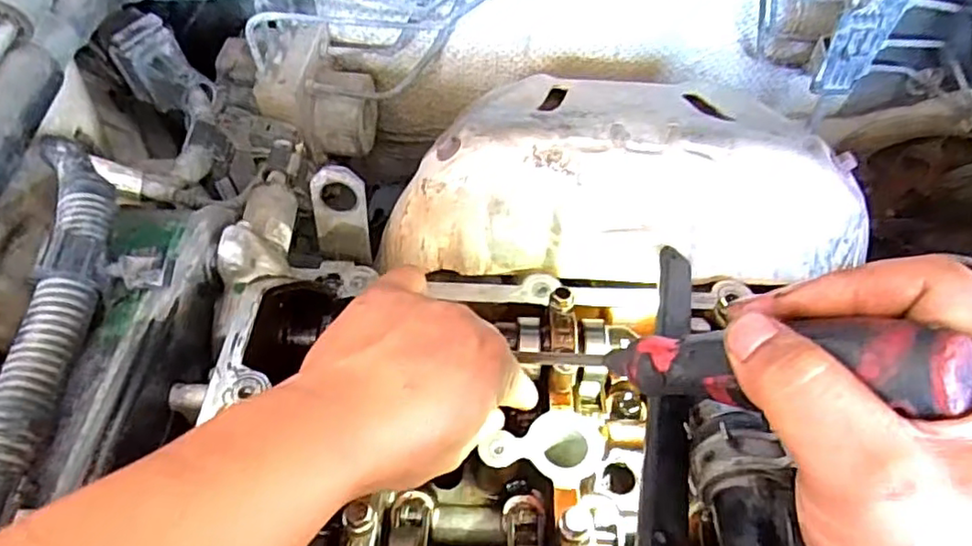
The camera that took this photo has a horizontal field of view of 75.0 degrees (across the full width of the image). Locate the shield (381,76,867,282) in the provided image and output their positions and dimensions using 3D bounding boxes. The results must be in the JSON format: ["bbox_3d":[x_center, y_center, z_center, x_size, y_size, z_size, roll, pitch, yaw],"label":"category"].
[{"bbox_3d":[0.083,-0.072,0.394,0.274,0.076,0.136,4,58,0],"label":"shield"}]

